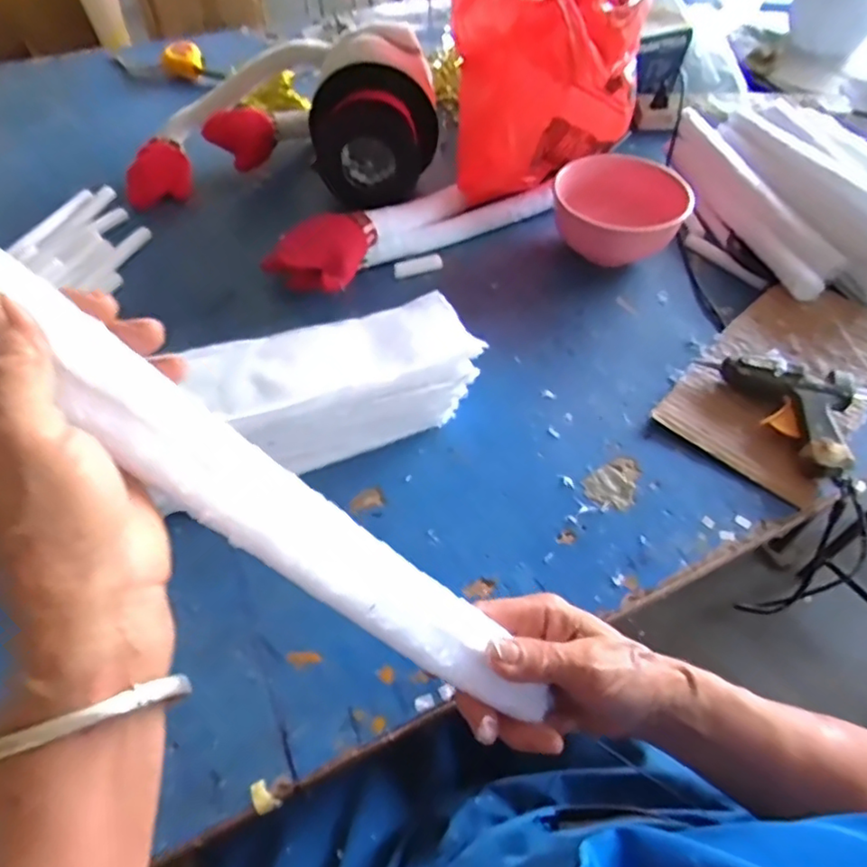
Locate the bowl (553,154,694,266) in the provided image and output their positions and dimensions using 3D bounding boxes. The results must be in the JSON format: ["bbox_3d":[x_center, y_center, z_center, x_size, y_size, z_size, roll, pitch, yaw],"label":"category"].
[{"bbox_3d":[0.214,-0.256,0.702,0.144,0.086,0.143,0,52,1],"label":"bowl"}]

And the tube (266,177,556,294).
[{"bbox_3d":[-0.015,-0.244,0.699,0.360,0.069,0.076,-28,56,-20],"label":"tube"}]

